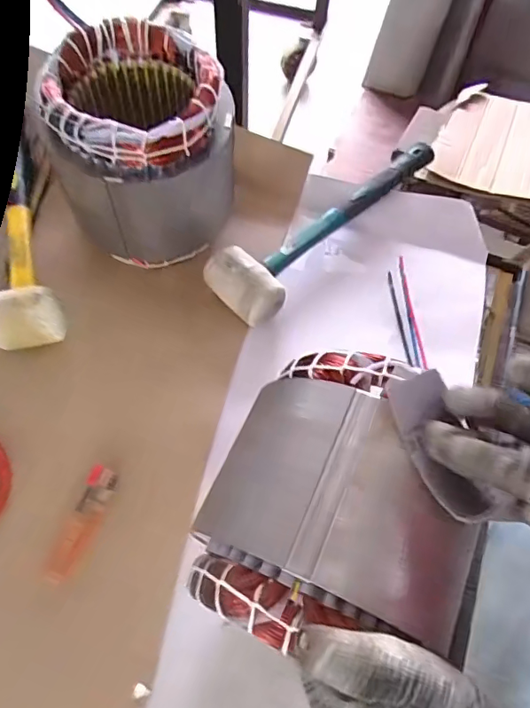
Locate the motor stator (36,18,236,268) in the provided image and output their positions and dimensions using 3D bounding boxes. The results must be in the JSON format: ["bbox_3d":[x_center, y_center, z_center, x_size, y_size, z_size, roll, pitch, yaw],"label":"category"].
[{"bbox_3d":[-0.105,-0.174,0.433,0.128,0.143,0.124,2,63,-3],"label":"motor stator"}]

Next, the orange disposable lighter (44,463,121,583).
[{"bbox_3d":[-0.137,0.127,0.374,0.022,0.015,0.082,20,63,7],"label":"orange disposable lighter"}]

